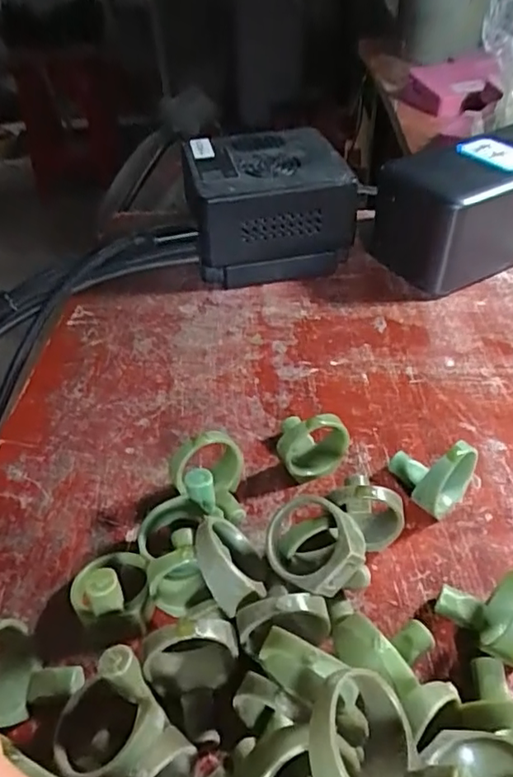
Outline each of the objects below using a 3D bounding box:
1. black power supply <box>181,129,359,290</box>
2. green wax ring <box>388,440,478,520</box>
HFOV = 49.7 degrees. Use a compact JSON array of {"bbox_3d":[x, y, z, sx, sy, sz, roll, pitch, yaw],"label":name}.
[{"bbox_3d":[0.005,-0.096,0.292,0.078,0.052,0.072,-7,43,-3],"label":"black power supply"},{"bbox_3d":[0.055,0.027,0.178,0.025,0.027,0.018,17,47,20],"label":"green wax ring"}]

